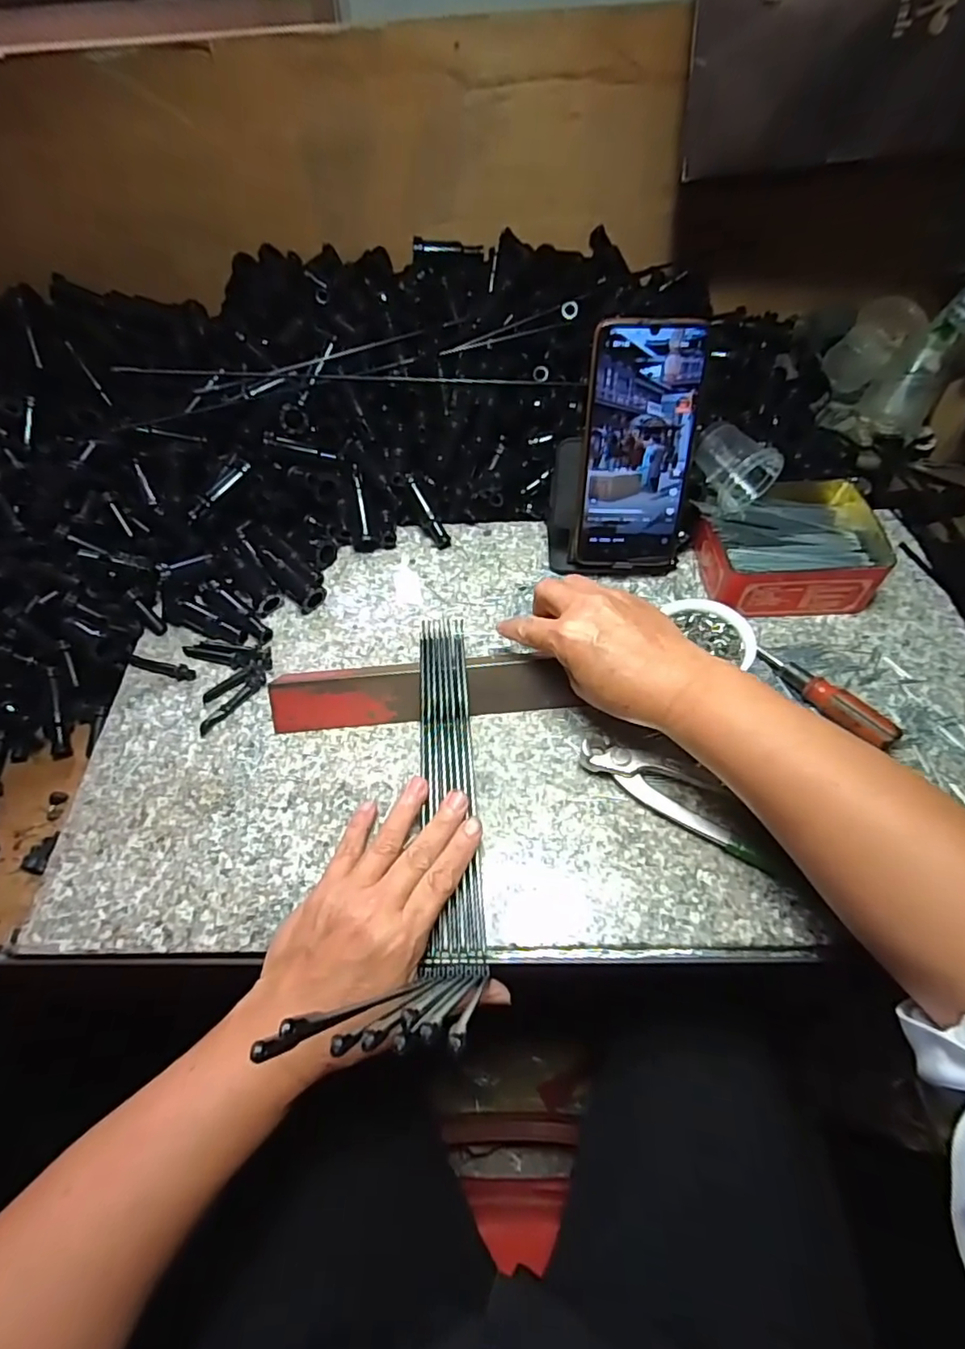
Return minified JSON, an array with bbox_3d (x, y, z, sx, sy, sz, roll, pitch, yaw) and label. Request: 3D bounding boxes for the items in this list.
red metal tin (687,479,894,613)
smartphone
[{"bbox_3d":[0.236,-0.101,0.461,0.135,0.042,0.111,-6,56,-1],"label":"red metal tin"},{"bbox_3d":[0.112,-0.159,0.429,0.075,0.165,0.008,1,31,4],"label":"smartphone"}]

